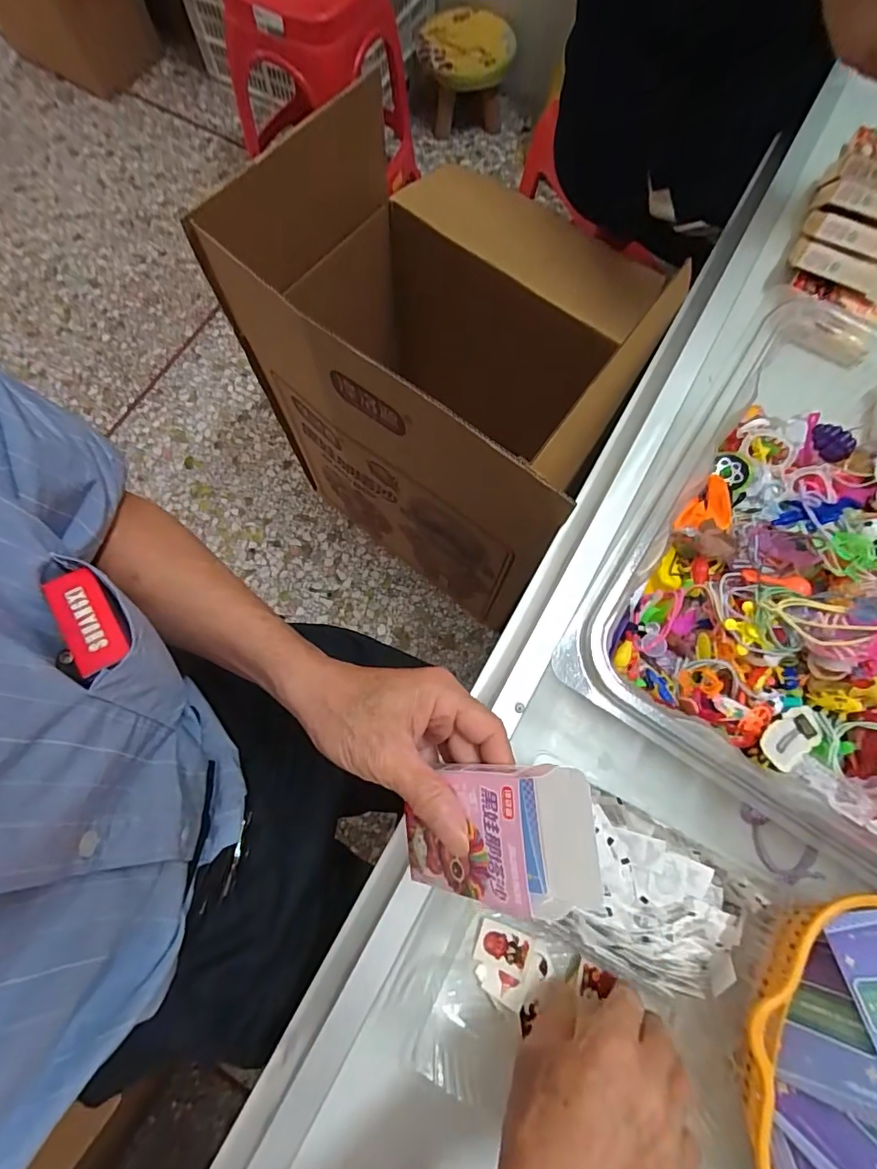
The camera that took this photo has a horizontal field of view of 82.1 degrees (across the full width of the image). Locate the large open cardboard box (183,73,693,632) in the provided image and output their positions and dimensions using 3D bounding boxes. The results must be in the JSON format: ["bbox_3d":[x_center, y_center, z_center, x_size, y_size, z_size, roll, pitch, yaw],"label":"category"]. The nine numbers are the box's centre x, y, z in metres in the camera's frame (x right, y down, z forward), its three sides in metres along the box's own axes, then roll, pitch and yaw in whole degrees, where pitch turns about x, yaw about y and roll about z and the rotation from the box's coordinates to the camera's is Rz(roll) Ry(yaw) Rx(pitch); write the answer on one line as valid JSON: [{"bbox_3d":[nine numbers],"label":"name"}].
[{"bbox_3d":[-0.005,-0.319,0.854,0.603,0.624,0.395,37,77,10],"label":"large open cardboard box"}]

